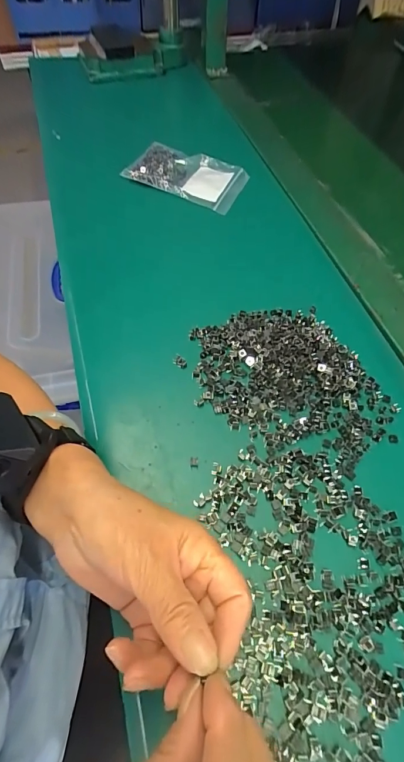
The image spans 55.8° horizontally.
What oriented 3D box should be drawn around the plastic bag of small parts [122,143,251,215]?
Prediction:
[{"bbox_3d":[-0.019,-0.282,0.516,0.149,0.014,0.095,23,63,7],"label":"plastic bag of small parts"}]

